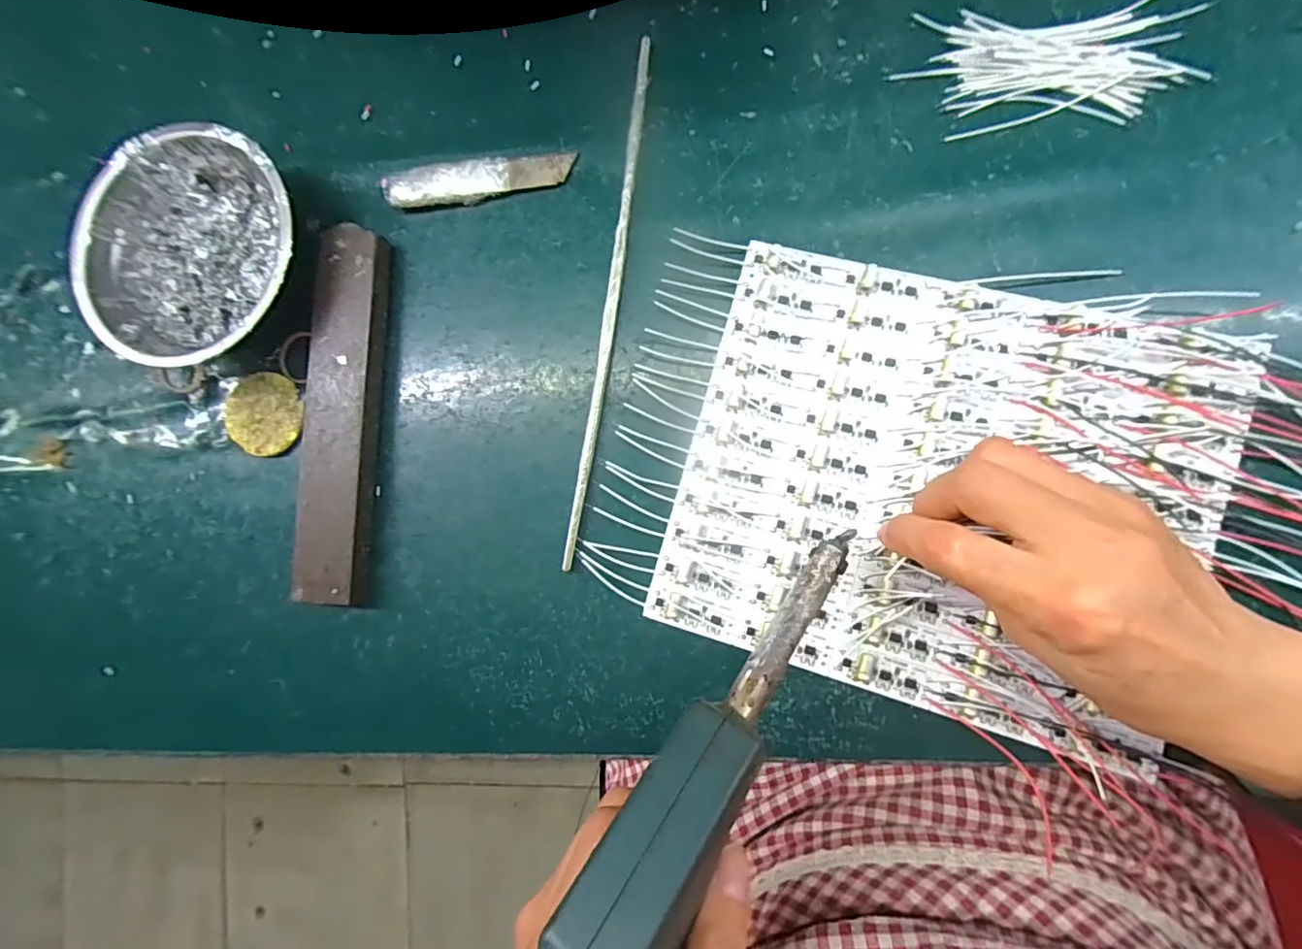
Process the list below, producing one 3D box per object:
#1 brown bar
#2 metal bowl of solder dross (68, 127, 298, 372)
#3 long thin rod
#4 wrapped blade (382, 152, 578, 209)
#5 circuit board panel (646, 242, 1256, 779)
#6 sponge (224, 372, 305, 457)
[{"bbox_3d":[-0.165,-0.031,0.292,0.036,0.018,0.195,3,87,8],"label":"brown bar"},{"bbox_3d":[-0.236,-0.116,0.293,0.115,0.040,0.120,0,87,8],"label":"metal bowl of solder dross"},{"bbox_3d":[-0.021,-0.089,0.283,0.007,0.008,0.272,8,88,9],"label":"long thin rod"},{"bbox_3d":[-0.094,-0.159,0.295,0.103,0.010,0.023,-4,86,8],"label":"wrapped blade"},{"bbox_3d":[0.132,0.005,0.252,0.227,0.012,0.193,14,89,9],"label":"circuit board panel"},{"bbox_3d":[-0.215,-0.033,0.303,0.045,0.007,0.044,0,87,8],"label":"sponge"}]

